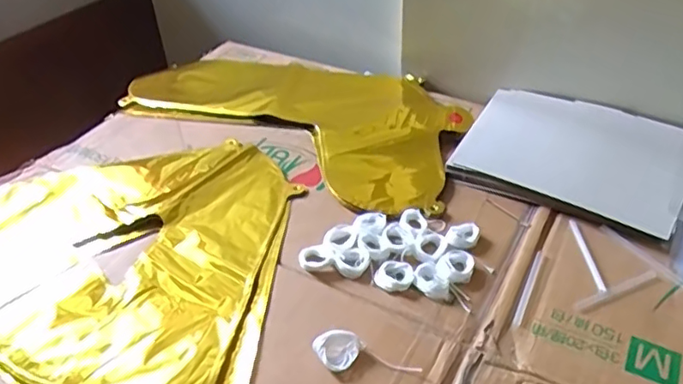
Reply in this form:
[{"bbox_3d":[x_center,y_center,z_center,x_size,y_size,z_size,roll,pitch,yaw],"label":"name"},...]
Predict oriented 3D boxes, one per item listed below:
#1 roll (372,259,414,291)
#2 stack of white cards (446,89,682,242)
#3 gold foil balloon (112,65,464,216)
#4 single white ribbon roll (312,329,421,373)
[{"bbox_3d":[0.042,0.067,0.473,0.029,0.007,0.027,-1,39,1],"label":"roll"},{"bbox_3d":[0.230,-0.041,0.584,0.204,0.021,0.171,22,45,26],"label":"stack of white cards"},{"bbox_3d":[-0.048,-0.105,0.675,0.415,0.012,0.223,22,45,26],"label":"gold foil balloon"},{"bbox_3d":[0.017,0.111,0.414,0.071,0.014,0.025,0,39,2],"label":"single white ribbon roll"}]

